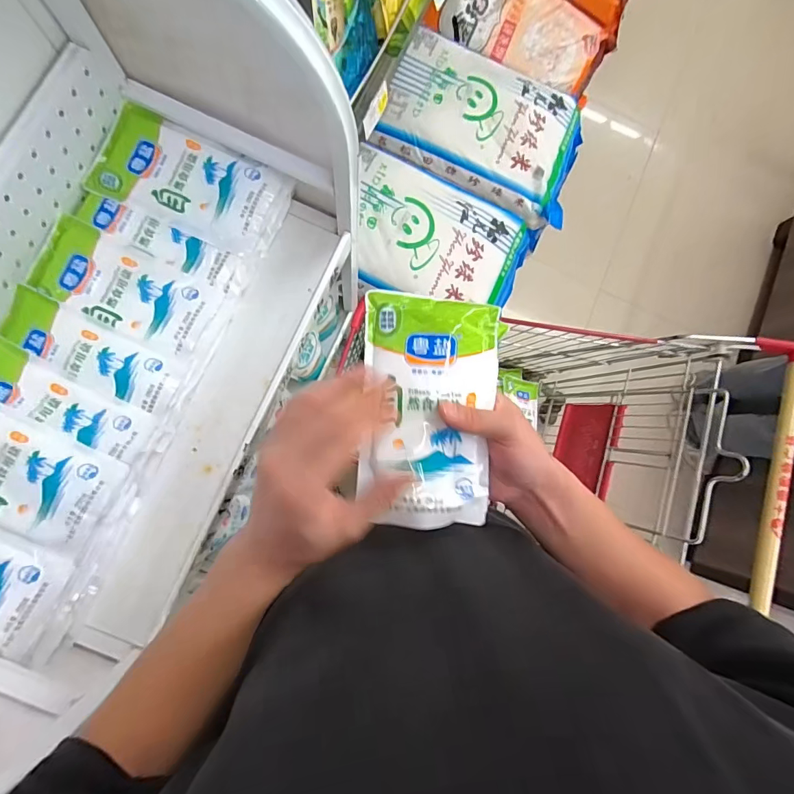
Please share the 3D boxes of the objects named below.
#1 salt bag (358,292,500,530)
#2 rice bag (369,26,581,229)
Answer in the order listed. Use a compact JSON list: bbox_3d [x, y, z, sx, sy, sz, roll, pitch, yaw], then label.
[{"bbox_3d":[0.027,0.010,0.351,0.110,0.028,0.187,4,83,-6],"label":"salt bag"},{"bbox_3d":[0.236,-0.685,1.100,0.519,0.103,0.365,24,81,-3],"label":"rice bag"}]

